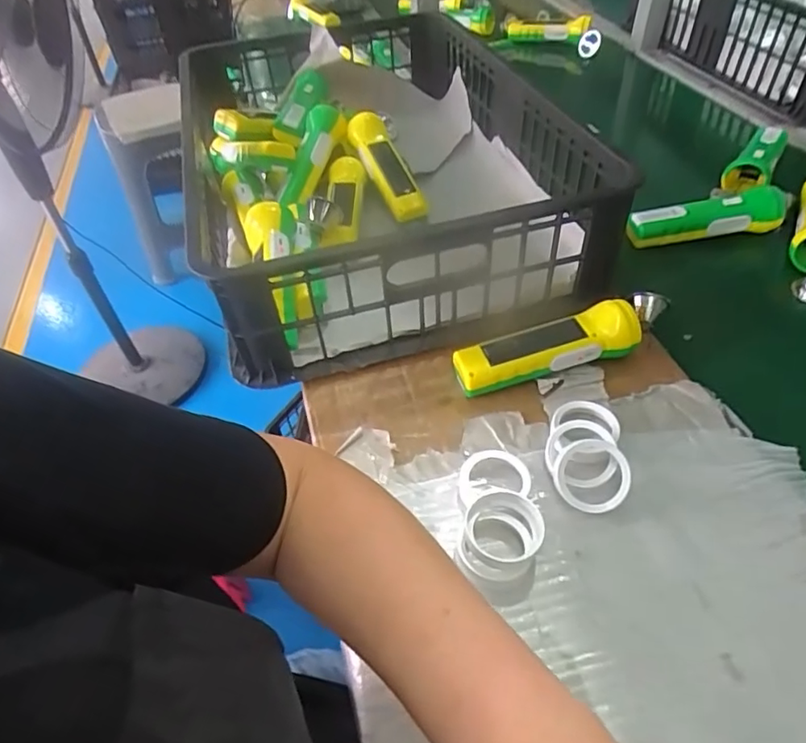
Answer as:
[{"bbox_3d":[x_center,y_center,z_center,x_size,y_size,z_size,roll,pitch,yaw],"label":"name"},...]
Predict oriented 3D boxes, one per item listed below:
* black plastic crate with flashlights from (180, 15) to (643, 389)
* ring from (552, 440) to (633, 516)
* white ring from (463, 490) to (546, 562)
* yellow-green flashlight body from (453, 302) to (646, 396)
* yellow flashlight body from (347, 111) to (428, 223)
[{"bbox_3d":[-0.046,-0.267,0.694,0.380,0.136,0.590,-14,47,-10],"label":"black plastic crate with flashlights"},{"bbox_3d":[0.138,0.076,0.413,0.052,0.016,0.051,-5,77,23],"label":"ring"},{"bbox_3d":[0.071,0.111,0.394,0.053,0.027,0.051,-2,46,2],"label":"white ring"},{"bbox_3d":[0.125,-0.023,0.505,0.161,0.050,0.048,-14,47,-9],"label":"yellow-green flashlight body"},{"bbox_3d":[-0.017,-0.246,0.683,0.056,0.041,0.152,-17,66,-13],"label":"yellow flashlight body"}]

